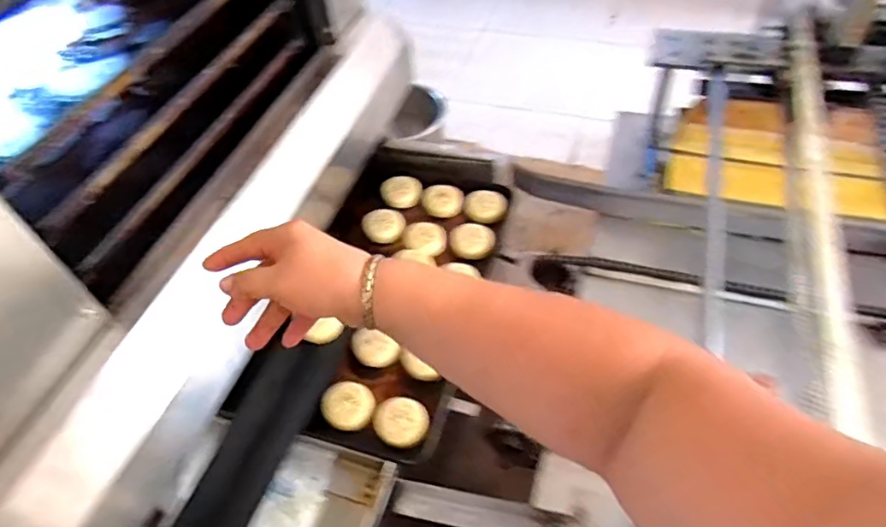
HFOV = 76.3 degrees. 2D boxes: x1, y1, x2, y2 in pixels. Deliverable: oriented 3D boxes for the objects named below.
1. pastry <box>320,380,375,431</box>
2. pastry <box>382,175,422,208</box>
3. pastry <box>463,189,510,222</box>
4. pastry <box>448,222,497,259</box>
[{"bbox_3d":[-0.146,0.222,0.877,0.075,0.019,0.088,-36,56,-26],"label":"pastry"},{"bbox_3d":[-0.085,-0.148,1.166,0.083,0.023,0.078,-1,48,2],"label":"pastry"},{"bbox_3d":[0.087,-0.116,1.134,0.093,0.029,0.080,16,51,16],"label":"pastry"},{"bbox_3d":[0.057,-0.040,1.074,0.084,0.039,0.068,-6,48,-3],"label":"pastry"}]

